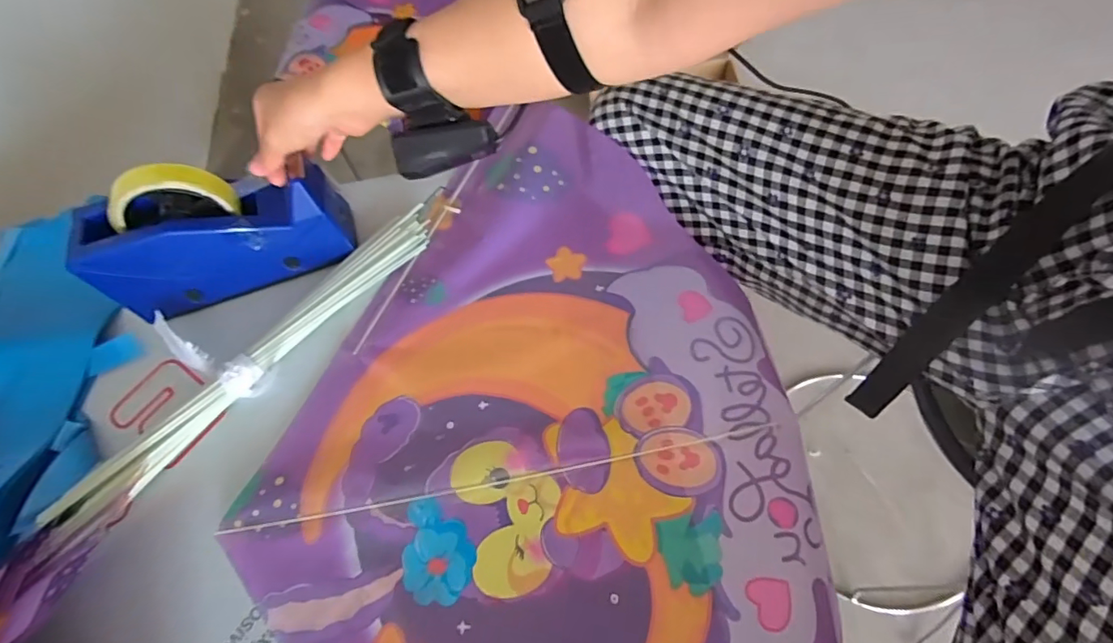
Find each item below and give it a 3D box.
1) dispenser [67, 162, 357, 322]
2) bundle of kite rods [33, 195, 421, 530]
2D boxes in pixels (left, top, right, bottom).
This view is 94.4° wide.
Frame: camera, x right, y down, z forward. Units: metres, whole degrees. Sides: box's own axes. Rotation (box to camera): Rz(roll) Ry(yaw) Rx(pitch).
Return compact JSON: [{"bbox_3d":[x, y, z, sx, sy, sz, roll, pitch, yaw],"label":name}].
[{"bbox_3d":[-0.296,-0.084,0.448,0.198,0.120,0.063,-18,63,-5],"label":"dispenser"},{"bbox_3d":[-0.246,0.025,0.444,0.039,0.020,0.367,38,71,20],"label":"bundle of kite rods"}]

